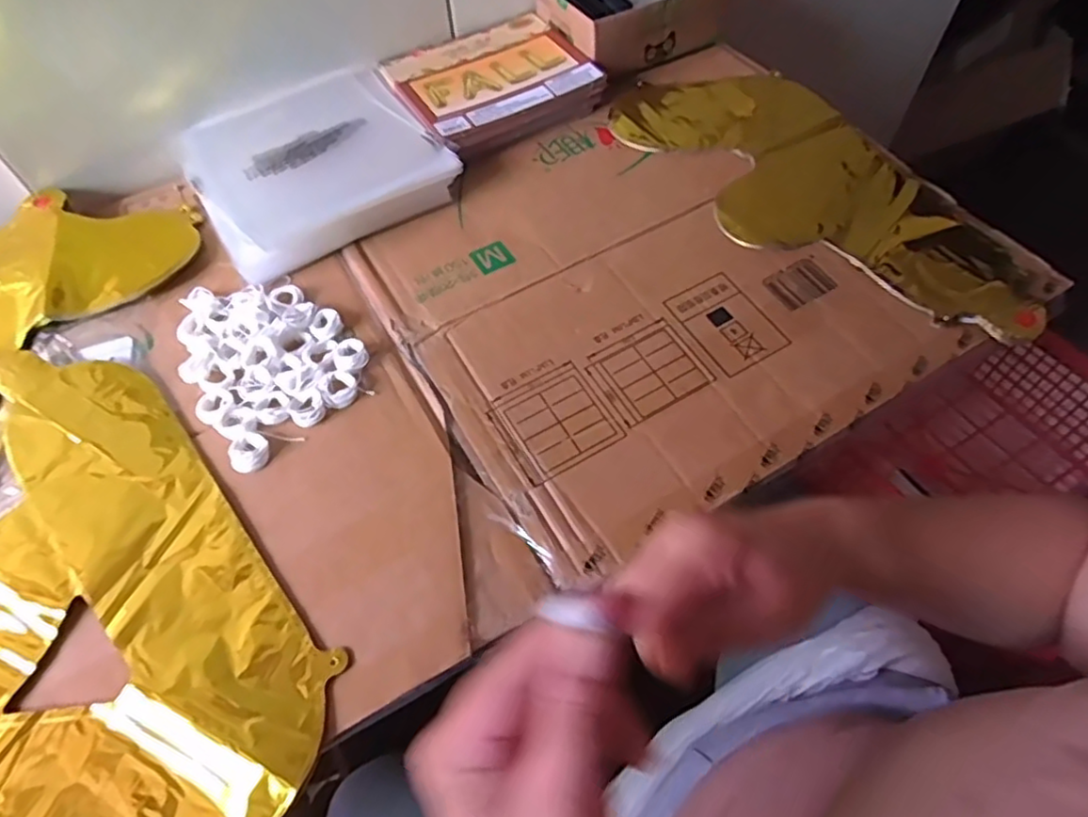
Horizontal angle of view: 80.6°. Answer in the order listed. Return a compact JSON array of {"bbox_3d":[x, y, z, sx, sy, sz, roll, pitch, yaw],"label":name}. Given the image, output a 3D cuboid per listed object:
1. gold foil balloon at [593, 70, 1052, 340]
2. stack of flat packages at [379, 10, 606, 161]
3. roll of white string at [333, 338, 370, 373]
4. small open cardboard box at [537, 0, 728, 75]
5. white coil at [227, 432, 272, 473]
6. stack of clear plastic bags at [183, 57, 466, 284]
[{"bbox_3d":[0.257,-0.209,0.606,0.204,0.012,0.423,-28,62,-15],"label":"gold foil balloon"},{"bbox_3d":[-0.055,-0.350,0.688,0.194,0.031,0.185,-30,63,-16],"label":"stack of flat packages"},{"bbox_3d":[-0.155,-0.042,0.515,0.027,0.009,0.034,-28,62,-15],"label":"roll of white string"},{"bbox_3d":[0.097,-0.461,0.732,0.193,0.067,0.156,-27,62,-14],"label":"small open cardboard box"},{"bbox_3d":[-0.219,0.033,0.474,0.028,0.006,0.029,-1,59,1],"label":"white coil"},{"bbox_3d":[-0.223,-0.240,0.627,0.218,0.032,0.209,-28,62,-15],"label":"stack of clear plastic bags"}]

